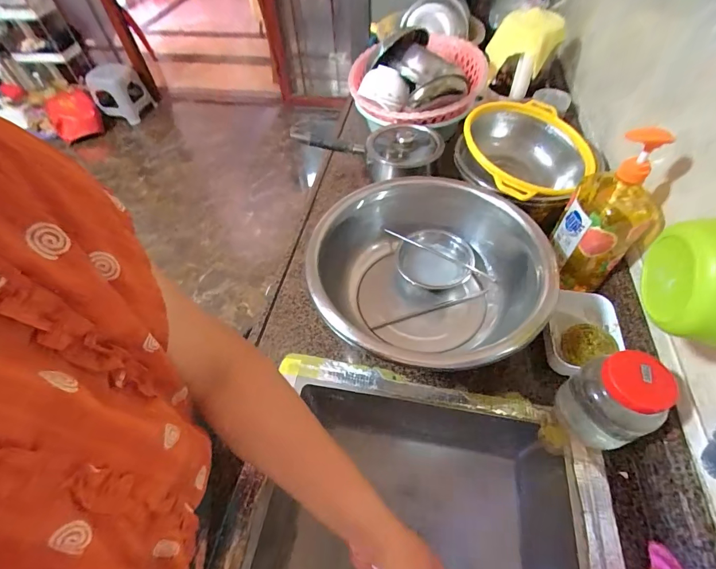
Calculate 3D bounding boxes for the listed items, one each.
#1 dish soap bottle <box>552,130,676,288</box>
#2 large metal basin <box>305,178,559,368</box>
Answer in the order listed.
[{"bbox_3d":[0.376,-0.101,0.549,0.110,0.267,0.080,33,61,24],"label":"dish soap bottle"},{"bbox_3d":[0.123,-0.010,0.618,0.338,0.147,0.371,-1,53,1],"label":"large metal basin"}]

